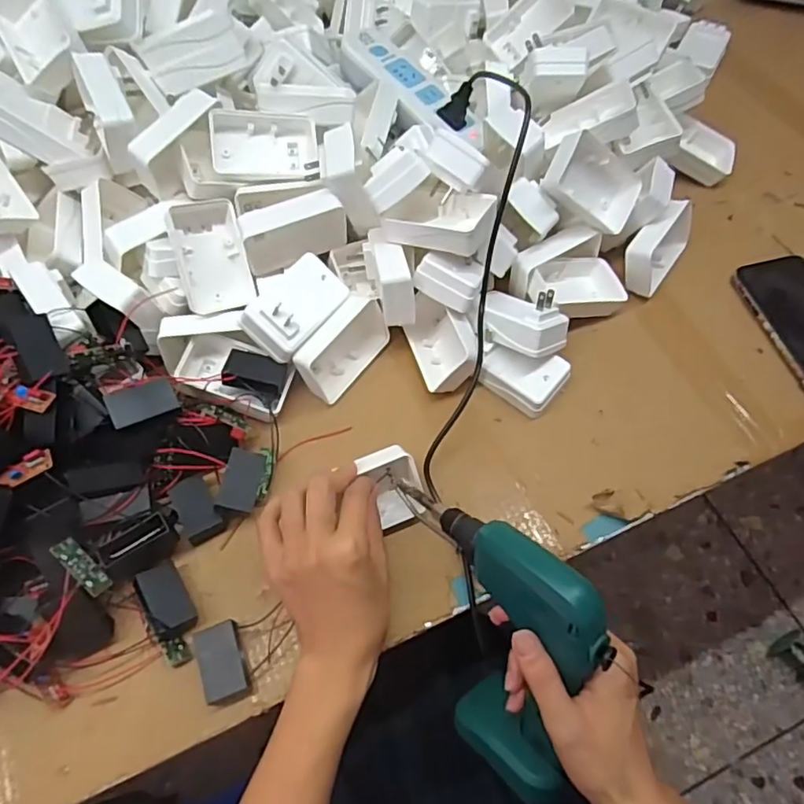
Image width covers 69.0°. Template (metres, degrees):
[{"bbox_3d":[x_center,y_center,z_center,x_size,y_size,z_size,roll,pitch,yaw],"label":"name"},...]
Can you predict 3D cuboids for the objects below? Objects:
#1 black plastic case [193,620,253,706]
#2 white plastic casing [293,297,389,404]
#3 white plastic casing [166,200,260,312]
[{"bbox_3d":[-0.126,0.184,0.415,0.029,0.021,0.051,-17,63,-8],"label":"black plastic case"},{"bbox_3d":[-0.049,-0.052,0.514,0.038,0.048,0.099,33,67,16],"label":"white plastic casing"},{"bbox_3d":[-0.166,-0.126,0.511,0.060,0.031,0.091,-21,104,-31],"label":"white plastic casing"}]

